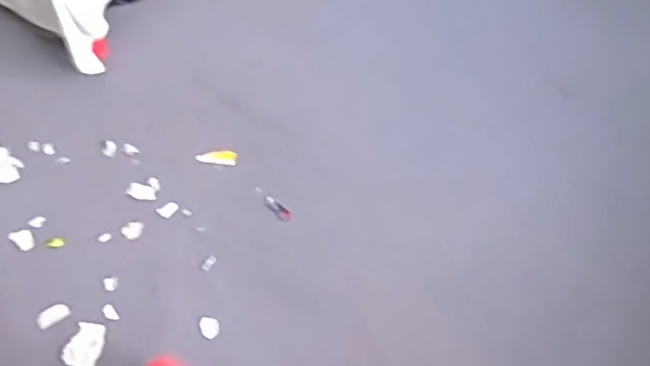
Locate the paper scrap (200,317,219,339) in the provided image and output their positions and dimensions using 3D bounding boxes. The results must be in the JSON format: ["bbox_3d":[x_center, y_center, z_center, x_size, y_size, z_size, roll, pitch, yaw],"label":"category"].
[{"bbox_3d":[-0.282,0.354,1.542,0.045,0.010,0.050,-4,64,-2],"label":"paper scrap"}]

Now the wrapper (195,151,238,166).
[{"bbox_3d":[-0.301,-0.073,1.757,0.110,0.012,0.046,5,64,2],"label":"wrapper"}]

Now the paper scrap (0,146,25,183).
[{"bbox_3d":[-0.882,-0.055,1.739,0.082,0.009,0.126,-18,64,-13],"label":"paper scrap"}]

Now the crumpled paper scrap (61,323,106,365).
[{"bbox_3d":[-0.571,0.384,1.499,0.082,0.009,0.105,14,64,7],"label":"crumpled paper scrap"}]

